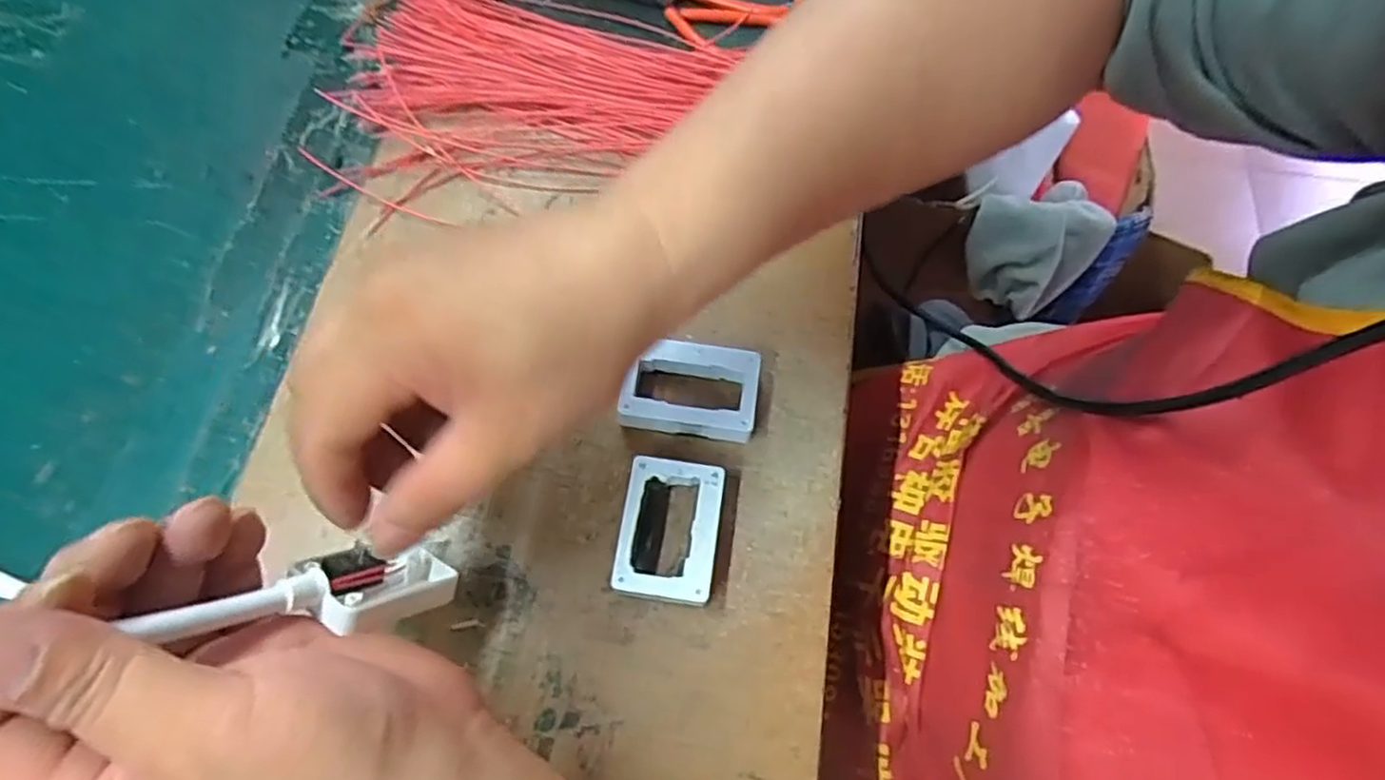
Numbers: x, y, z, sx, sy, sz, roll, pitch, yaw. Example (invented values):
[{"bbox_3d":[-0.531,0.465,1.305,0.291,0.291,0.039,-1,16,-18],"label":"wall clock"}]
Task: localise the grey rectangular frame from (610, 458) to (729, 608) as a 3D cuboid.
[{"bbox_3d":[-0.009,0.059,0.301,0.040,0.017,0.057,9,67,2],"label":"grey rectangular frame"}]

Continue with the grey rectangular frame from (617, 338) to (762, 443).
[{"bbox_3d":[0.000,-0.001,0.326,0.059,0.016,0.042,12,67,3],"label":"grey rectangular frame"}]

